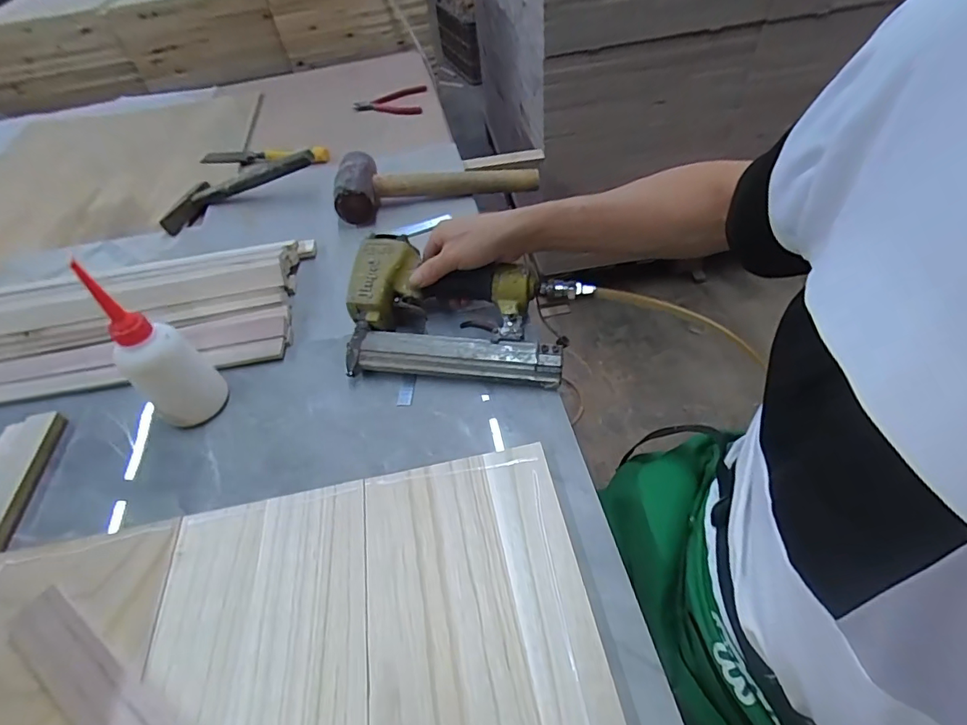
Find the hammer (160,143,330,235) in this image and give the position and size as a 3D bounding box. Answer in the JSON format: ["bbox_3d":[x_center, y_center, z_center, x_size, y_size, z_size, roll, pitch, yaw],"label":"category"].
[{"bbox_3d":[-0.339,-0.258,0.696,0.259,0.026,0.097,-17,47,11],"label":"hammer"}]

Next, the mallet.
[{"bbox_3d":[-0.071,-0.264,0.683,0.280,0.065,0.090,-17,49,-7],"label":"mallet"}]

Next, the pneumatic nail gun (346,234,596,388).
[{"bbox_3d":[-0.022,-0.053,0.487,0.227,0.065,0.141,4,49,9],"label":"pneumatic nail gun"}]

